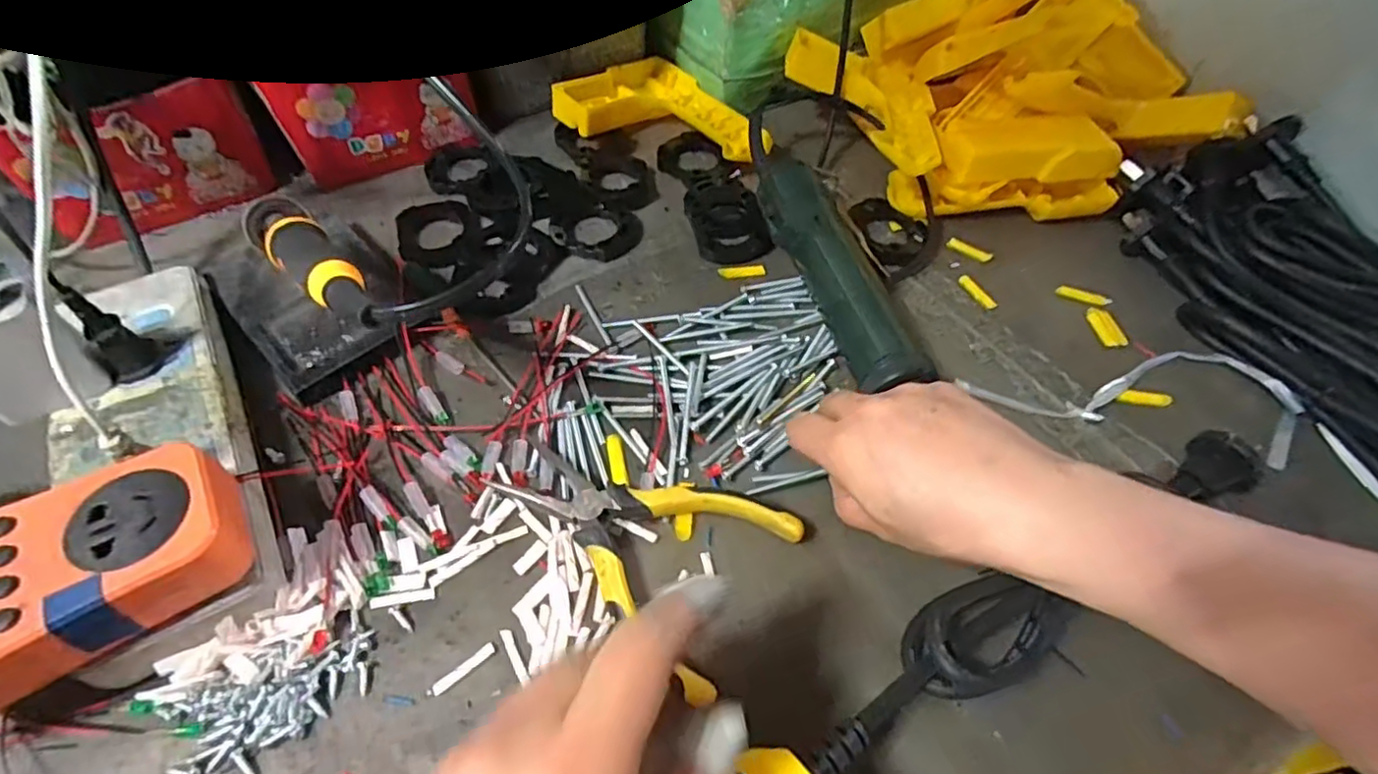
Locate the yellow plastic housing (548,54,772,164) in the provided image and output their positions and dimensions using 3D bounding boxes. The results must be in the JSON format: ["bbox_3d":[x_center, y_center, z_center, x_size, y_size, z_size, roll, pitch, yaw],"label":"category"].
[{"bbox_3d":[-0.014,-0.229,0.521,0.170,0.033,0.118,11,54,5],"label":"yellow plastic housing"}]

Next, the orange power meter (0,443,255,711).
[{"bbox_3d":[-0.241,0.075,0.245,0.124,0.030,0.066,-26,59,-20],"label":"orange power meter"}]

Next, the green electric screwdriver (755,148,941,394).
[{"bbox_3d":[0.090,-0.072,0.400,0.045,0.049,0.185,-14,56,-13],"label":"green electric screwdriver"}]

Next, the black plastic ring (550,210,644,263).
[{"bbox_3d":[-0.063,-0.112,0.453,0.053,0.011,0.055,1,54,-2],"label":"black plastic ring"}]

